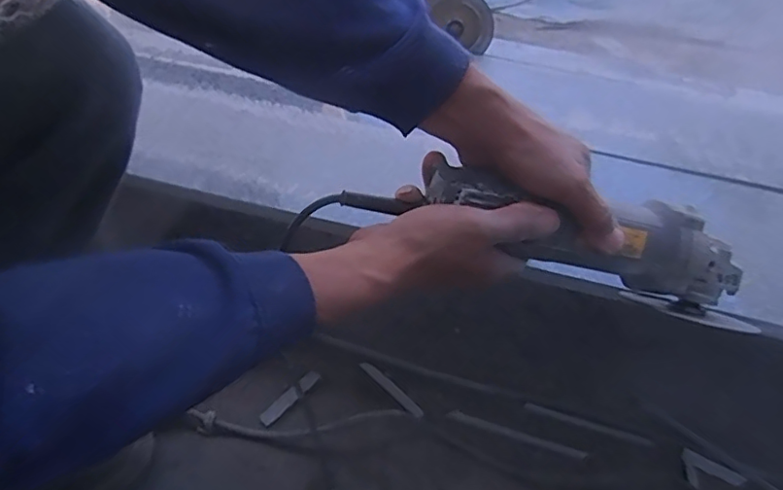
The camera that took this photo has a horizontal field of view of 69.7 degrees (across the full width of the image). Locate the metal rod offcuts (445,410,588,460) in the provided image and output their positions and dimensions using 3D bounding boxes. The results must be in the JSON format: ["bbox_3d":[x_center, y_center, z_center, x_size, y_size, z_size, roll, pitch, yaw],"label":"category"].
[{"bbox_3d":[0.138,0.210,0.625,0.153,0.004,0.010,16,47,10],"label":"metal rod offcuts"}]

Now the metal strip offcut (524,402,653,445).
[{"bbox_3d":[0.225,0.203,0.643,0.142,0.004,0.010,15,47,9],"label":"metal strip offcut"}]

